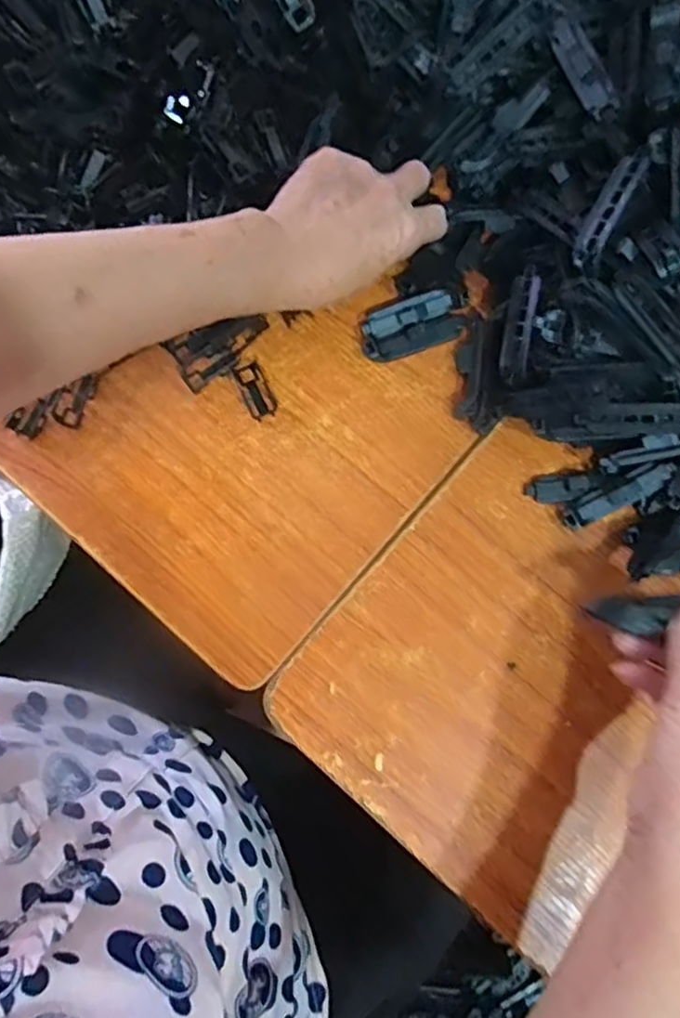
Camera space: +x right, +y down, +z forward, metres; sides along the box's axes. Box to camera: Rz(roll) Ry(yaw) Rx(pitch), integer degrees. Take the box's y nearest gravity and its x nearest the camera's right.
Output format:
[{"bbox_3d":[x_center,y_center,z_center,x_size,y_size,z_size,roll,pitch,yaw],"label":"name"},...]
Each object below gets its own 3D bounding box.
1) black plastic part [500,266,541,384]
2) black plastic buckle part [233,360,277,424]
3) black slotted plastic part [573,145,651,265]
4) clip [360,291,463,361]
[{"bbox_3d":[0.114,-0.116,0.409,0.014,0.010,0.069,9,98,1],"label":"black plastic part"},{"bbox_3d":[-0.058,-0.081,0.442,0.018,0.004,0.040,-23,81,-5],"label":"black plastic buckle part"},{"bbox_3d":[0.155,-0.173,0.372,0.015,0.013,0.069,29,104,5],"label":"black slotted plastic part"},{"bbox_3d":[0.049,-0.126,0.446,0.072,0.013,0.034,-22,80,-5],"label":"clip"}]

